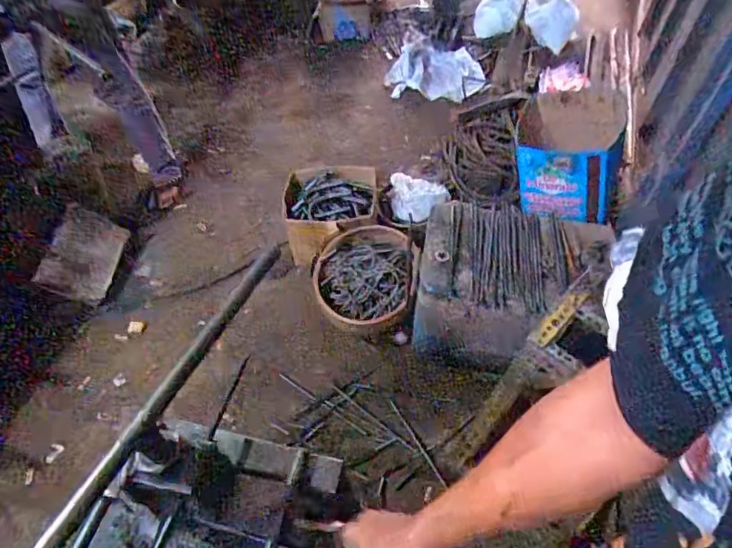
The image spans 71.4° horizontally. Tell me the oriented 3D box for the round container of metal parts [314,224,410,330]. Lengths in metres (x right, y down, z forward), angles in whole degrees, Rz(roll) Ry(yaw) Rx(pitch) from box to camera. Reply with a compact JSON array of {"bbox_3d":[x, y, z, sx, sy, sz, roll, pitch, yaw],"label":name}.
[{"bbox_3d":[-0.004,0.011,1.537,0.319,0.082,0.319,-1,72,3],"label":"round container of metal parts"}]

